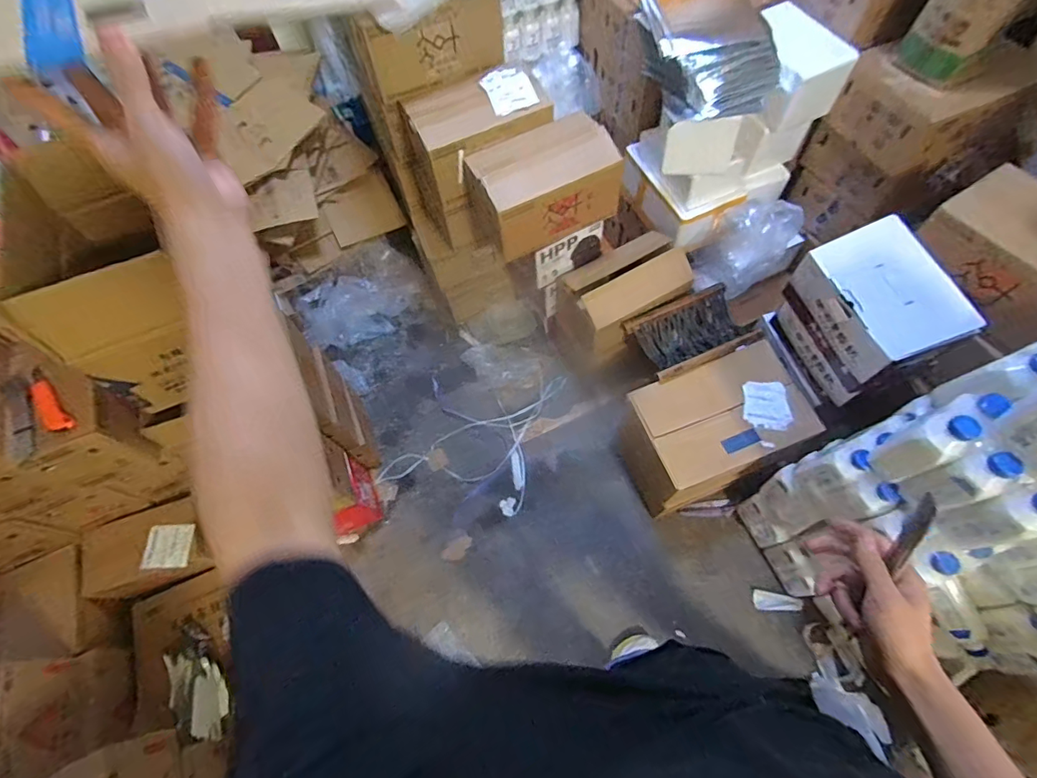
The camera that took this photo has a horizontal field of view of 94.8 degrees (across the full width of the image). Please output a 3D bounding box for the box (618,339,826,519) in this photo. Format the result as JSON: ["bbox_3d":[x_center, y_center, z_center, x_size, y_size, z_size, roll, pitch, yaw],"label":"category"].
[{"bbox_3d":[0.537,0.141,1.393,0.467,0.359,0.298,-21,65,-7],"label":"box"}]

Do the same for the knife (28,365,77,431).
[{"bbox_3d":[-0.934,0.018,0.946,0.038,0.026,0.172,-39,69,-15],"label":"knife"}]

